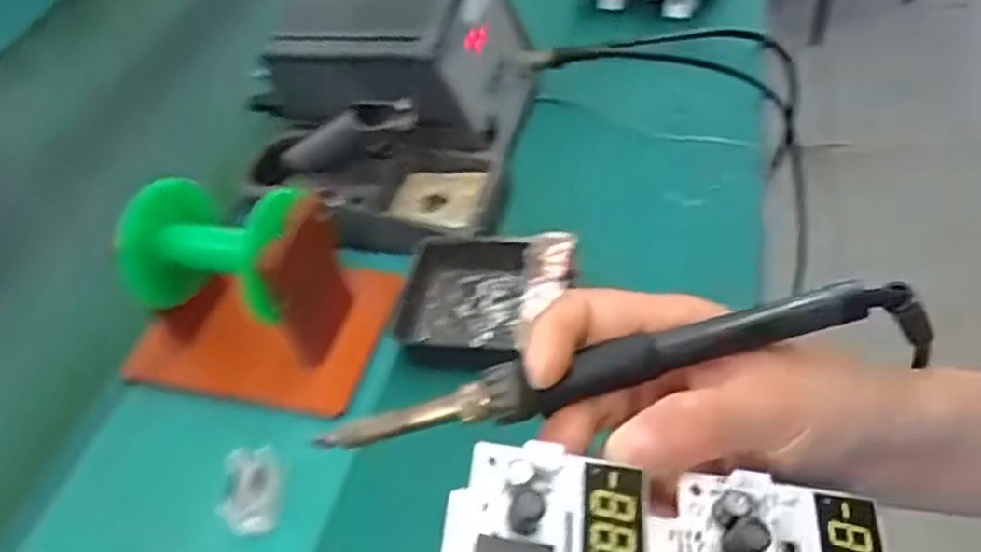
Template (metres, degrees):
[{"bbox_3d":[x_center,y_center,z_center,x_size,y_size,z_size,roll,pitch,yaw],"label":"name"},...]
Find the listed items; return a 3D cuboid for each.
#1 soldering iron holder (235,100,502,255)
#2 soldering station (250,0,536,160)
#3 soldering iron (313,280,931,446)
[{"bbox_3d":[-0.080,-0.069,0.467,0.170,0.083,0.084,4,47,14],"label":"soldering iron holder"},{"bbox_3d":[-0.065,-0.158,0.514,0.169,0.095,0.122,6,48,16],"label":"soldering station"},{"bbox_3d":[0.041,0.033,0.238,0.195,0.022,0.016,-15,45,5],"label":"soldering iron"}]

